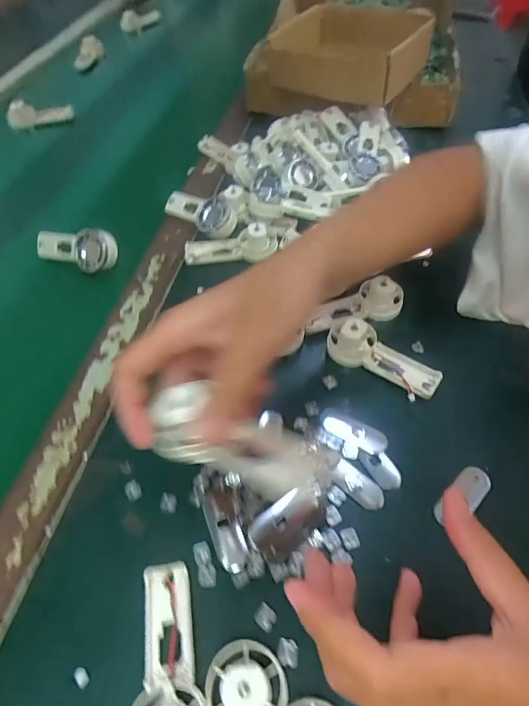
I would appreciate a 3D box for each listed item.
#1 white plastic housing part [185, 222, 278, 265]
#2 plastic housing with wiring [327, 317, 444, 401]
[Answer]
[{"bbox_3d":[-0.035,-0.111,0.433,0.092,0.029,0.034,0,53,2],"label":"white plastic housing part"},{"bbox_3d":[0.093,0.003,0.344,0.095,0.033,0.038,32,60,24],"label":"plastic housing with wiring"}]

